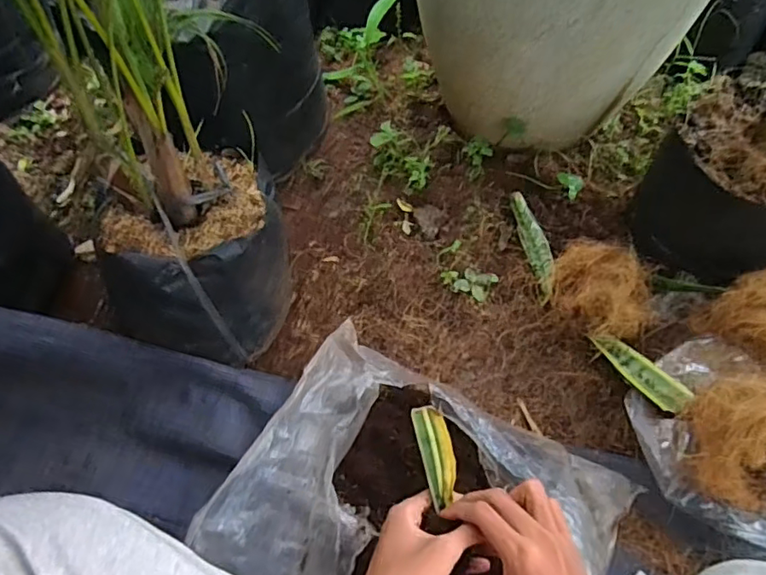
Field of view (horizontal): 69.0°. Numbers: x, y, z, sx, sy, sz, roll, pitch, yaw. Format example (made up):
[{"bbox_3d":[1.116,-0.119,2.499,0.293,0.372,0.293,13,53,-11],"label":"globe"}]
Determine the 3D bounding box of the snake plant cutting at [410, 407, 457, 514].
[{"bbox_3d":[0.049,0.151,0.505,0.030,0.005,0.085,-11,76,-6],"label":"snake plant cutting"}]

